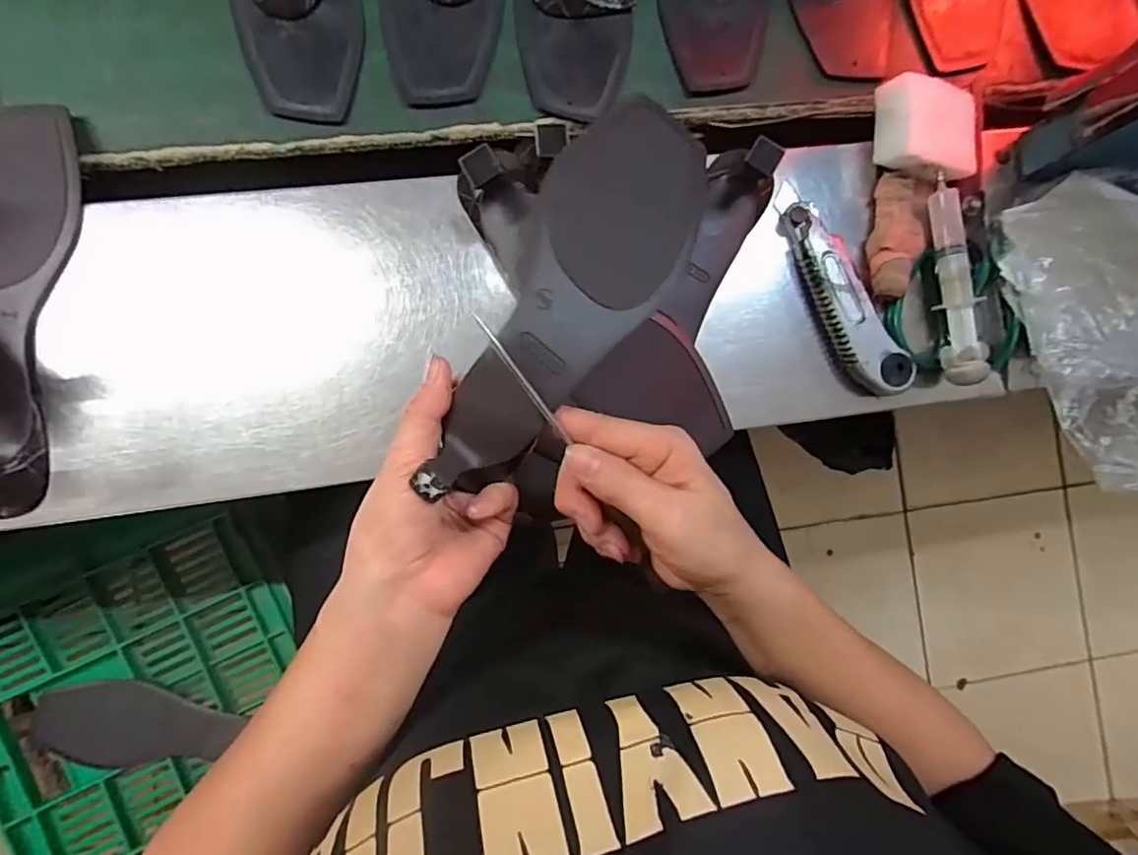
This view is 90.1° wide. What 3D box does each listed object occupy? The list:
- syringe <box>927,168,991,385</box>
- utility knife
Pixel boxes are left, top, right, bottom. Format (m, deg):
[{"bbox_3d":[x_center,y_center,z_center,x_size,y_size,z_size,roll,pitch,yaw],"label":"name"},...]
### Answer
[{"bbox_3d":[0.271,-0.102,0.396,0.023,0.023,0.142,-3,88,-6],"label":"syringe"},{"bbox_3d":[0.189,-0.094,0.397,0.036,0.019,0.157,-30,91,-6],"label":"utility knife"}]

